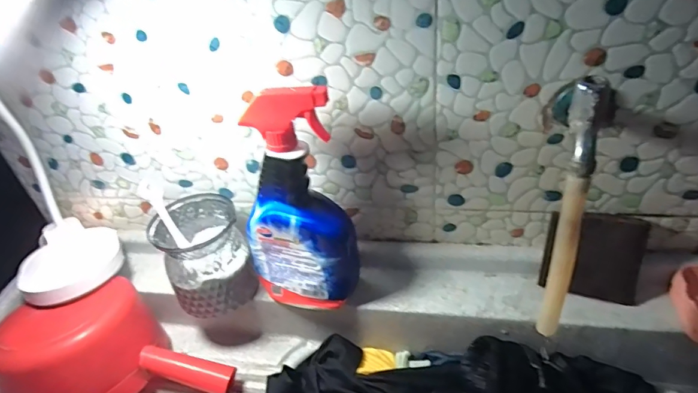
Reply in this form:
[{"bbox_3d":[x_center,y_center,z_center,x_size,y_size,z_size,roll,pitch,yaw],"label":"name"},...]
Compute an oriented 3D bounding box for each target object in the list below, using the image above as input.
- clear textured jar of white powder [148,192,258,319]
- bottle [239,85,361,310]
[{"bbox_3d":[-0.180,0.075,0.565,0.097,0.116,0.106,-5,37,4],"label":"clear textured jar of white powder"},{"bbox_3d":[-0.058,0.008,0.508,0.125,0.278,0.065,4,31,15],"label":"bottle"}]

